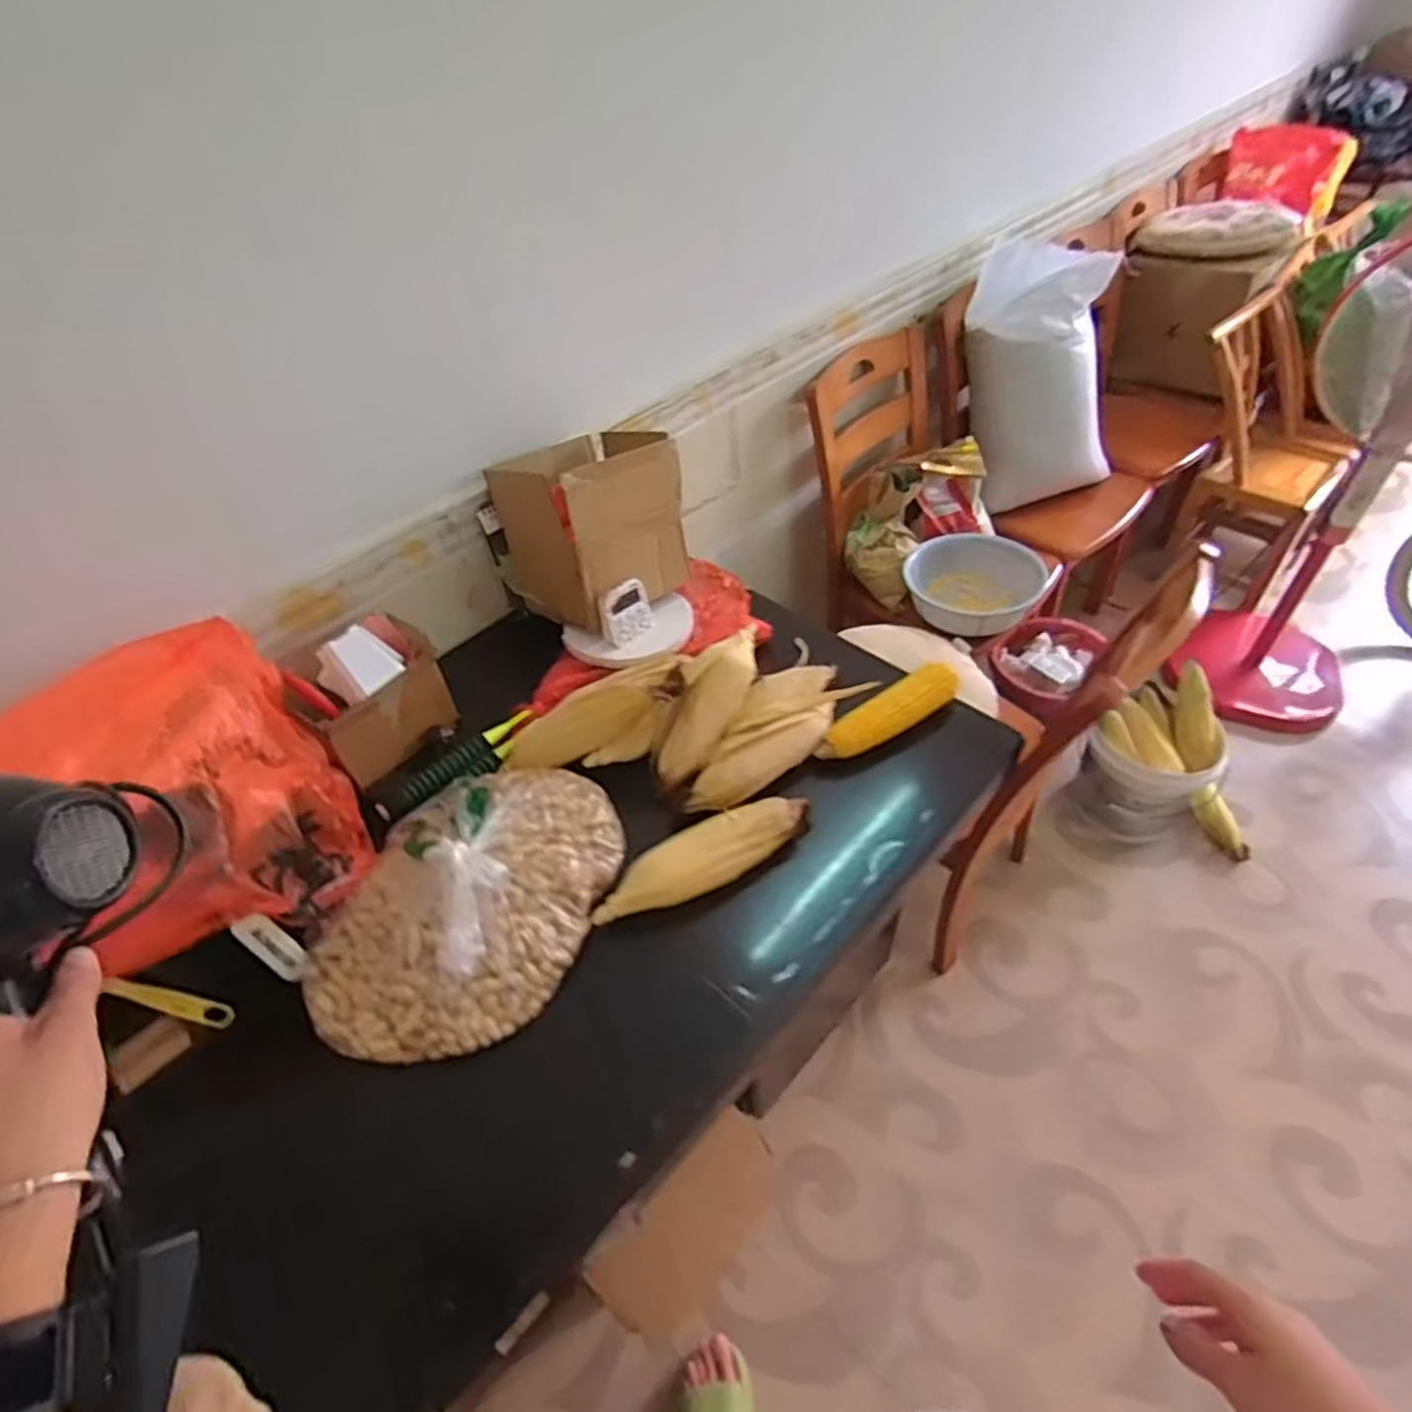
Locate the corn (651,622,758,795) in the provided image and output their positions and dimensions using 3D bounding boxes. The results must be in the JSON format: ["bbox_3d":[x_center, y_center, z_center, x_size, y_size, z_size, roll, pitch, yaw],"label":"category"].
[{"bbox_3d":[-0.003,-0.003,0.983,0.075,0.052,0.239,21,71,23],"label":"corn"}]

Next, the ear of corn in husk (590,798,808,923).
[{"bbox_3d":[-0.002,0.169,0.880,0.265,0.050,0.081,-17,48,-11],"label":"ear of corn in husk"}]

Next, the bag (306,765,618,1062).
[{"bbox_3d":[-0.258,0.198,0.835,0.252,0.104,0.343,14,50,17],"label":"bag"}]

